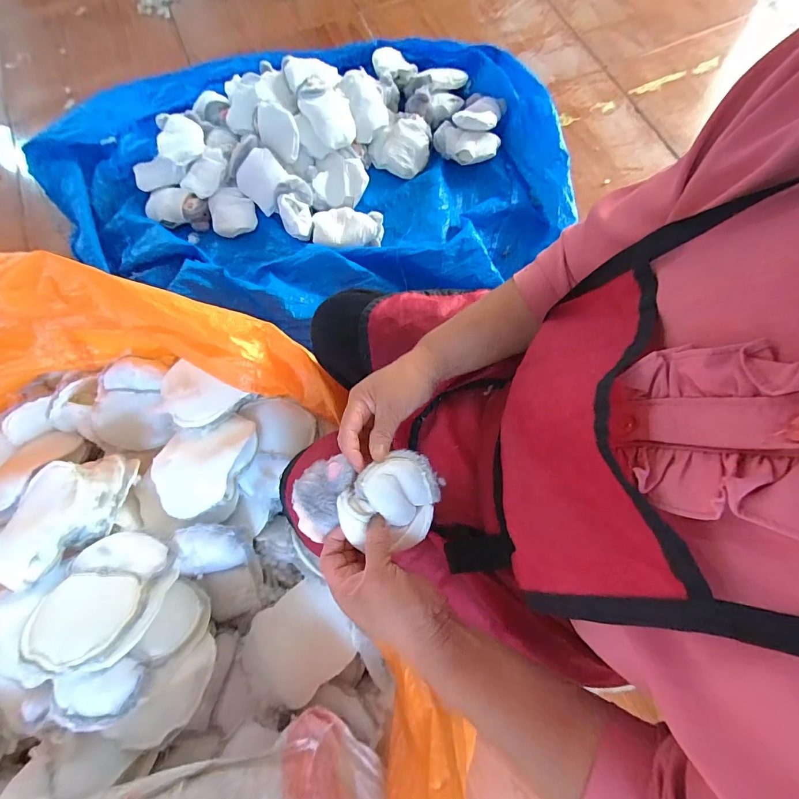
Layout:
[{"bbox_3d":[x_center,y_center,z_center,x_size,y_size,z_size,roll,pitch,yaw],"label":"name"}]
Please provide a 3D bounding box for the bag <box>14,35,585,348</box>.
[{"bbox_3d":[-0.267,-0.610,1.040,1.350,0.182,0.865,-9,73,0],"label":"bag"}]

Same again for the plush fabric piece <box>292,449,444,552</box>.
[{"bbox_3d":[-0.031,0.093,0.370,0.135,0.033,0.086,5,74,4],"label":"plush fabric piece"}]

